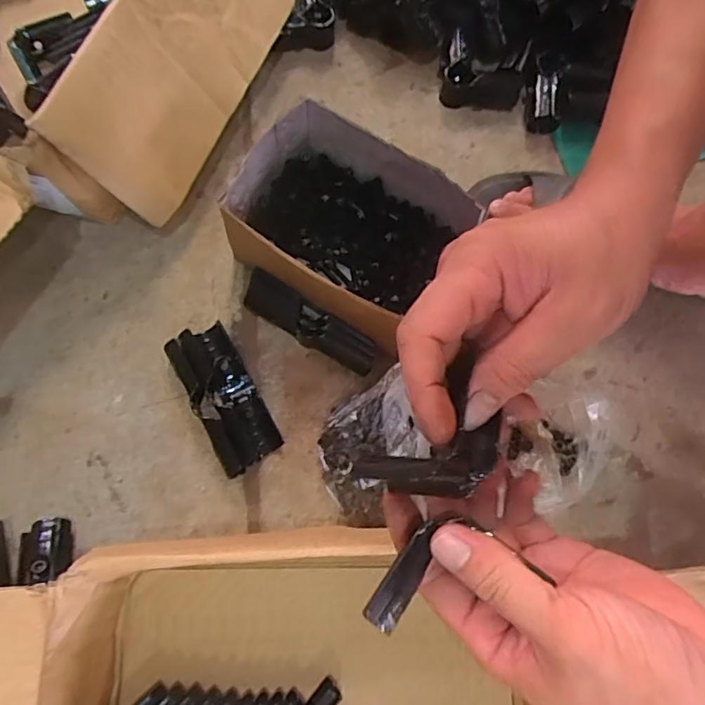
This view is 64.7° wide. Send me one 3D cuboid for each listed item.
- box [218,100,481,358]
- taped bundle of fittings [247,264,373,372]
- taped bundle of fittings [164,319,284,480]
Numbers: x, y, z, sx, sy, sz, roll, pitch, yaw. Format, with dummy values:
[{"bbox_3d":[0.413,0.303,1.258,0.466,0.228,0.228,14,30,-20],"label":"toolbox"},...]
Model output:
[{"bbox_3d":[-0.005,-0.112,0.507,0.189,0.094,0.149,32,74,8],"label":"box"},{"bbox_3d":[-0.038,-0.028,0.514,0.133,0.029,0.039,32,105,6],"label":"taped bundle of fittings"},{"bbox_3d":[-0.114,0.038,0.494,0.053,0.025,0.131,-28,75,-10],"label":"taped bundle of fittings"}]

